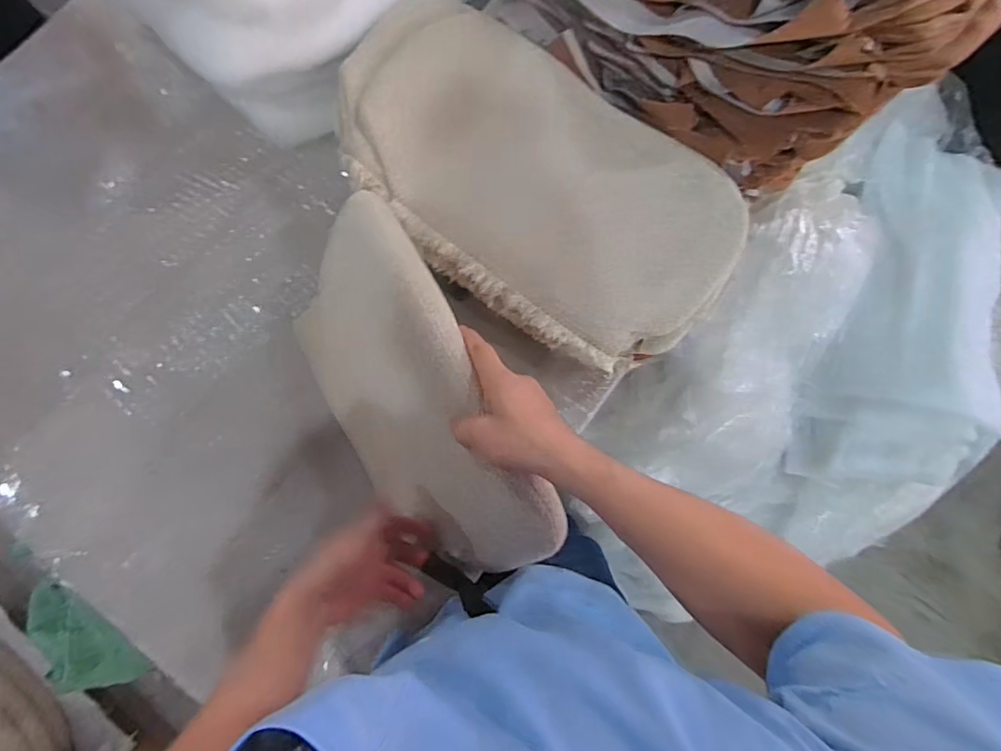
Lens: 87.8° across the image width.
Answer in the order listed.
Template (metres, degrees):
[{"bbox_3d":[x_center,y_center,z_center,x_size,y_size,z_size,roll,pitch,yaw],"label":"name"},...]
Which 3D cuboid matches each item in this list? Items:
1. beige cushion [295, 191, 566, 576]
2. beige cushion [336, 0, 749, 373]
[{"bbox_3d":[-0.103,0.027,0.590,0.046,0.250,0.422,-23,79,-43],"label":"beige cushion"},{"bbox_3d":[0.037,-0.228,0.626,0.493,0.078,0.286,36,80,5],"label":"beige cushion"}]

